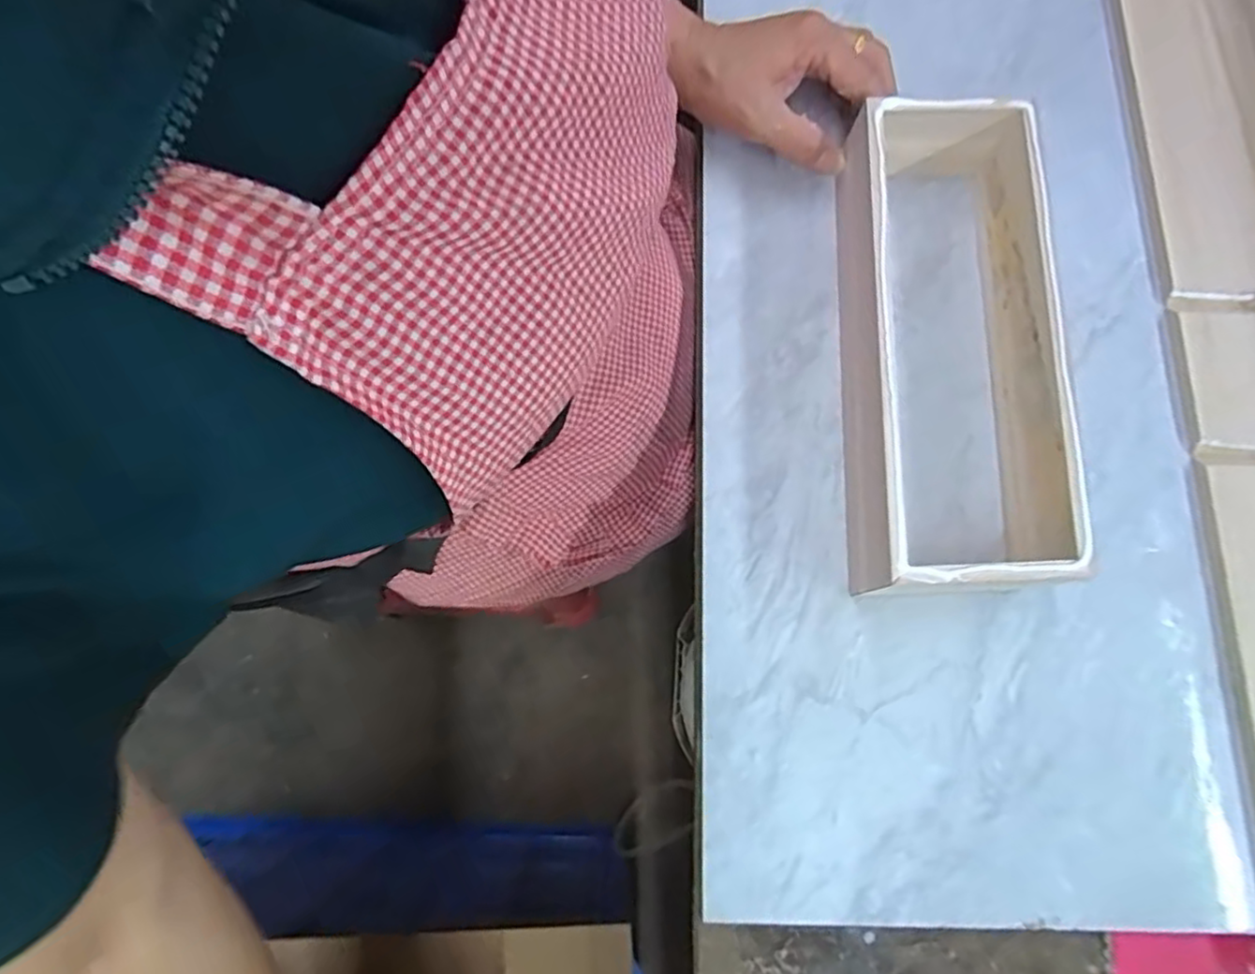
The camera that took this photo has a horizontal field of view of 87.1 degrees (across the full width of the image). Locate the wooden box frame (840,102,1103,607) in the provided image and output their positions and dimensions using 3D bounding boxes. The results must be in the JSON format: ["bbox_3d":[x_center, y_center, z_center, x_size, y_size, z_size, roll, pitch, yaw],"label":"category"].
[{"bbox_3d":[0.181,-0.090,0.378,0.111,0.064,0.301,6,73,1],"label":"wooden box frame"}]

